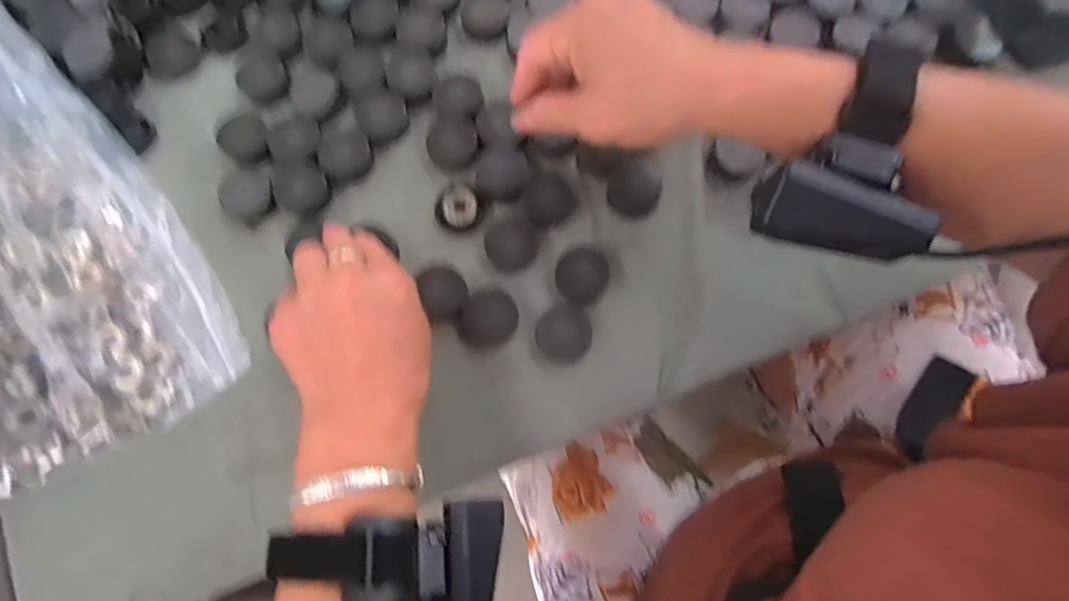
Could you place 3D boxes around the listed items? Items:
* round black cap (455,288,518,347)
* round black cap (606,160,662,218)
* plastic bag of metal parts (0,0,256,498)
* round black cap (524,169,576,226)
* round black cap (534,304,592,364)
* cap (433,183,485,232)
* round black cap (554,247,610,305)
[{"bbox_3d":[-0.028,0.011,0.342,0.032,0.009,0.036,35,79,8],"label":"round black cap"},{"bbox_3d":[0.063,-0.071,0.360,0.033,0.011,0.032,0,77,0],"label":"round black cap"},{"bbox_3d":[-0.321,-0.013,0.317,0.231,0.066,0.238,-30,78,-7],"label":"plastic bag of metal parts"},{"bbox_3d":[0.008,-0.063,0.354,0.030,0.013,0.029,0,77,0],"label":"round black cap"},{"bbox_3d":[0.018,0.020,0.341,0.033,0.009,0.033,0,77,0],"label":"round black cap"},{"bbox_3d":[-0.049,-0.060,0.359,0.030,0.008,0.034,-36,79,-8],"label":"cap"},{"bbox_3d":[0.029,-0.014,0.344,0.032,0.015,0.032,0,77,0],"label":"round black cap"}]

